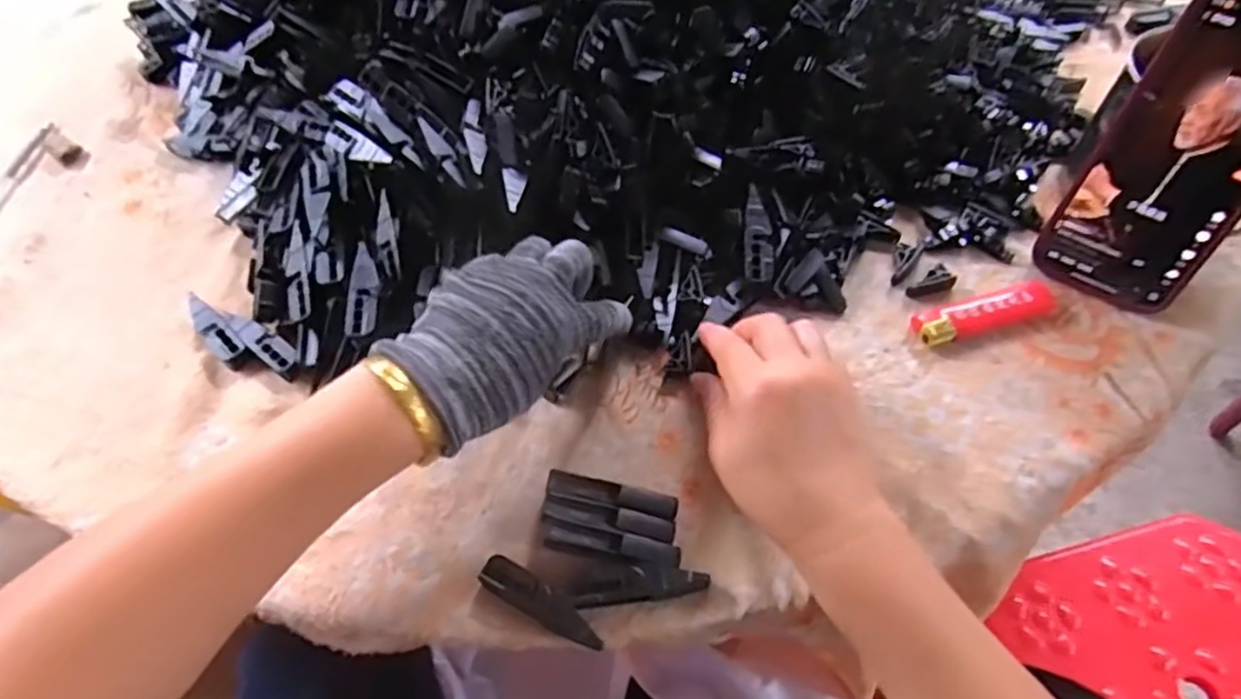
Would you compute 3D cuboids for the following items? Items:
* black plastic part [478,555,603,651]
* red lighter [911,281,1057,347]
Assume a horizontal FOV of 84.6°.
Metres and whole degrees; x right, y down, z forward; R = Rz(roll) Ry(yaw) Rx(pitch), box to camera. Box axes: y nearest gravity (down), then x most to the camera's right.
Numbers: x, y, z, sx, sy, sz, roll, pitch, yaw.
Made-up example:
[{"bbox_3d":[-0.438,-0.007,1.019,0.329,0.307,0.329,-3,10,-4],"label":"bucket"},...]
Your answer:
[{"bbox_3d":[-0.037,0.120,0.324,0.064,0.012,0.018,25,63,19],"label":"black plastic part"},{"bbox_3d":[0.213,-0.023,0.392,0.085,0.010,0.024,-17,58,-6],"label":"red lighter"}]

